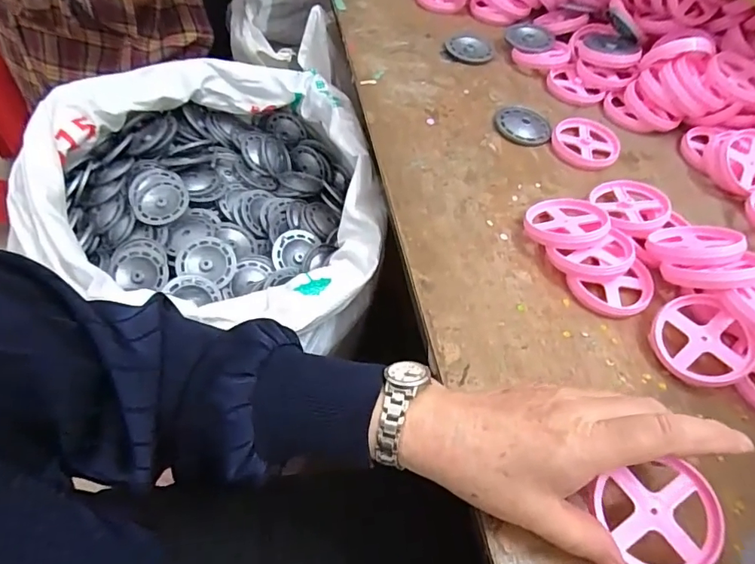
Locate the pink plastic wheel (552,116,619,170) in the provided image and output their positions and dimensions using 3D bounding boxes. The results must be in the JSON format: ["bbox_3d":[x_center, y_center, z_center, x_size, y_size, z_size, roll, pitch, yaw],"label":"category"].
[{"bbox_3d":[0.209,-0.140,0.485,0.073,0.009,0.063,-29,62,-24],"label":"pink plastic wheel"}]

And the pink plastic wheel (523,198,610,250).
[{"bbox_3d":[0.153,-0.048,0.400,0.063,0.011,0.064,0,36,14],"label":"pink plastic wheel"}]

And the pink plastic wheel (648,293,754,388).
[{"bbox_3d":[0.229,0.041,0.345,0.061,0.007,0.063,-7,68,17],"label":"pink plastic wheel"}]

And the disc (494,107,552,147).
[{"bbox_3d":[0.147,-0.158,0.494,0.054,0.006,0.050,9,54,1],"label":"disc"}]

